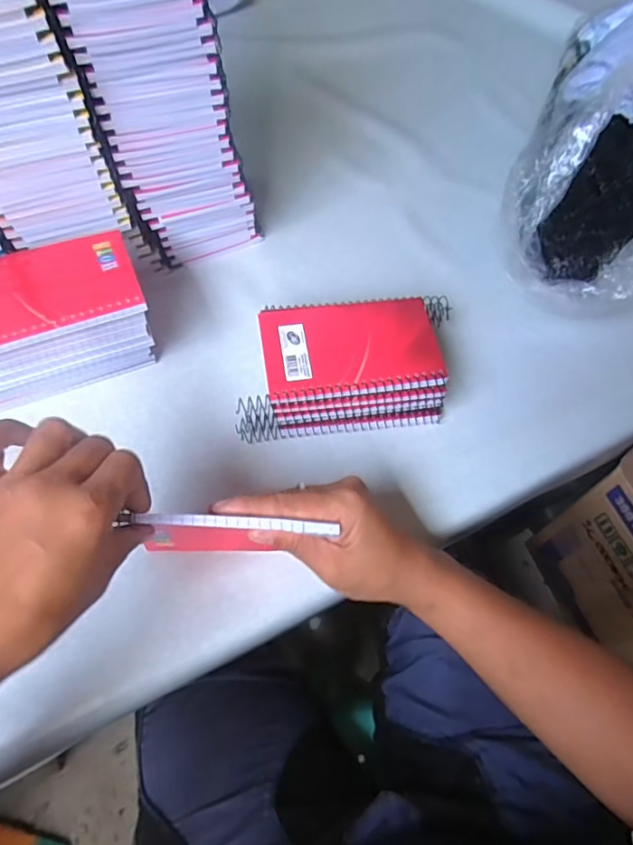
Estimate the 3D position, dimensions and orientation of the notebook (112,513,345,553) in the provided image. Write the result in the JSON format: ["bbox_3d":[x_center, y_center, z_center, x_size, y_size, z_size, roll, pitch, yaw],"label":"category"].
[{"bbox_3d":[-0.052,0.070,0.332,0.120,0.078,0.011,3,63,-1],"label":"notebook"}]

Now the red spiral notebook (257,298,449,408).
[{"bbox_3d":[0.025,-0.058,0.398,0.129,0.009,0.086,-7,63,-6],"label":"red spiral notebook"}]

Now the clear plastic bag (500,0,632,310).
[{"bbox_3d":[0.293,-0.255,0.485,0.179,0.146,0.347,27,65,11],"label":"clear plastic bag"}]

